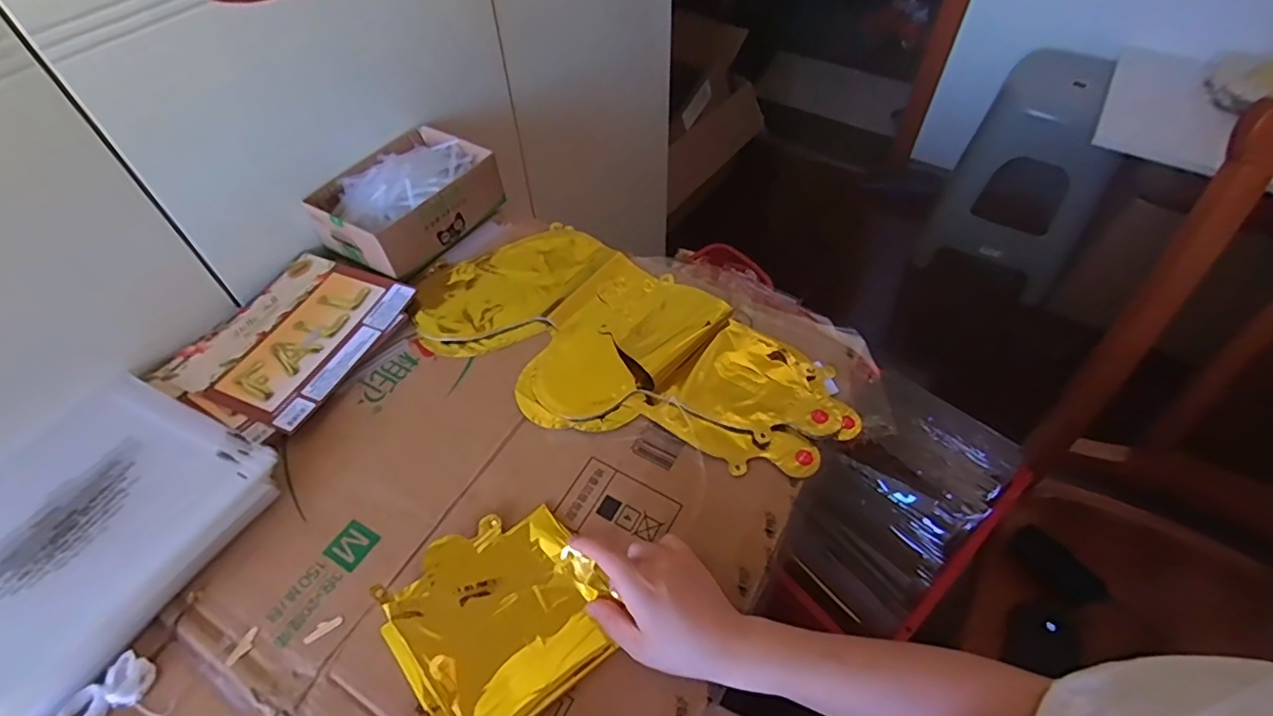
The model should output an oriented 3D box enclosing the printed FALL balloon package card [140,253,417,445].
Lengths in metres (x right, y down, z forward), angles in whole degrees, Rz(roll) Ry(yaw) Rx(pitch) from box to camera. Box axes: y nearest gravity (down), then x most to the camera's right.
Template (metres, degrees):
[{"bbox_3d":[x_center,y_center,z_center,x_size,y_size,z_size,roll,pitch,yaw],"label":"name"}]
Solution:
[{"bbox_3d":[-0.347,-0.024,0.589,0.169,0.008,0.204,23,56,15],"label":"printed FALL balloon package card"}]

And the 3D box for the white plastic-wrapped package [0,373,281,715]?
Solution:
[{"bbox_3d":[-0.433,0.127,0.461,0.207,0.025,0.218,23,56,16],"label":"white plastic-wrapped package"}]

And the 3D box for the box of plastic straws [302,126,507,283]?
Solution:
[{"bbox_3d":[-0.263,-0.188,0.678,0.139,0.063,0.182,30,58,20],"label":"box of plastic straws"}]

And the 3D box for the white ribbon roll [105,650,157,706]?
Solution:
[{"bbox_3d":[-0.351,0.222,0.407,0.029,0.010,0.027,1,53,-1],"label":"white ribbon roll"}]

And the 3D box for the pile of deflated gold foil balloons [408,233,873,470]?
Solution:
[{"bbox_3d":[-0.015,-0.016,0.583,0.431,0.015,0.206,25,56,17],"label":"pile of deflated gold foil balloons"}]

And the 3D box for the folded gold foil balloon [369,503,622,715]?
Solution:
[{"bbox_3d":[-0.099,0.186,0.431,0.142,0.020,0.136,-32,60,-23],"label":"folded gold foil balloon"}]

